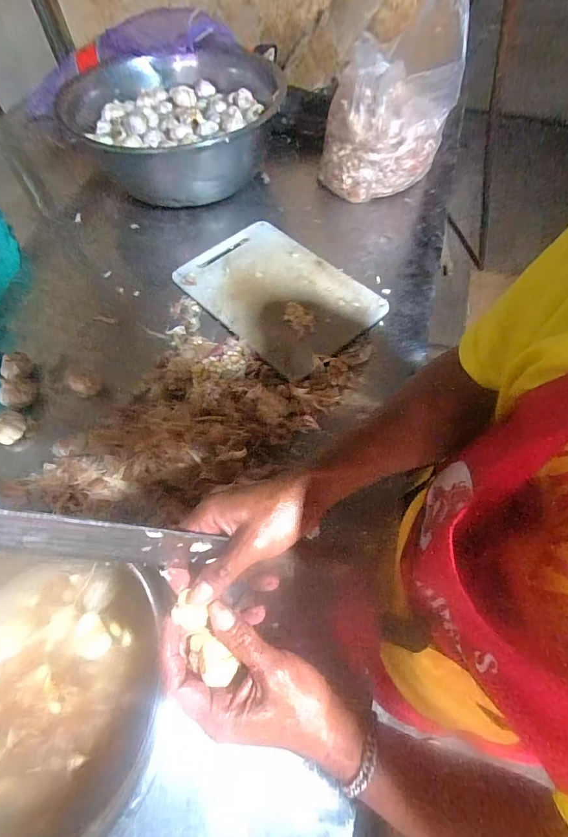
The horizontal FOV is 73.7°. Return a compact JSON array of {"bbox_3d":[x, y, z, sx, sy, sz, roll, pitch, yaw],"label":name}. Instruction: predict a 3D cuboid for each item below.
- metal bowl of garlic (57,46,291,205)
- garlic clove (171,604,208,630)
[{"bbox_3d":[-0.232,-0.615,0.817,0.442,0.148,0.397,1,62,-1],"label":"metal bowl of garlic"},{"bbox_3d":[-0.070,0.150,0.286,0.023,0.012,0.016,4,62,1],"label":"garlic clove"}]

